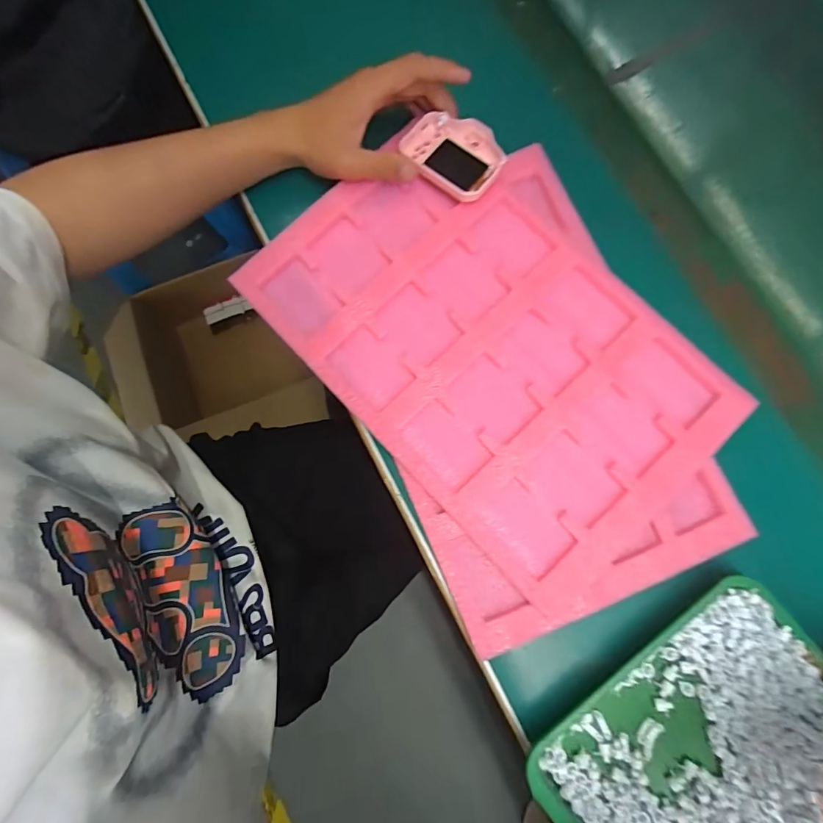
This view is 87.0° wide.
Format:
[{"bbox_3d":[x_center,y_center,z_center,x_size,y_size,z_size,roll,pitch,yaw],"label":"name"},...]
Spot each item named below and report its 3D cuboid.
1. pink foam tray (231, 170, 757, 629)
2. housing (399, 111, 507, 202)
[{"bbox_3d":[0.058,-0.053,0.354,0.228,0.019,0.360,-43,82,-6],"label":"pink foam tray"},{"bbox_3d":[0.034,-0.218,0.370,0.086,0.020,0.062,40,83,7],"label":"housing"}]

